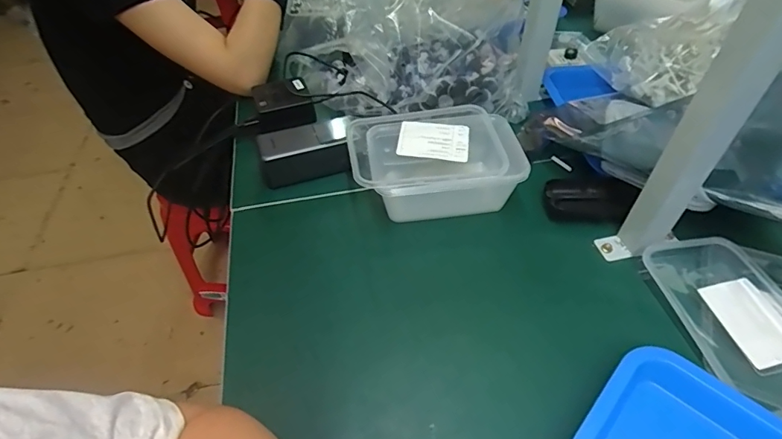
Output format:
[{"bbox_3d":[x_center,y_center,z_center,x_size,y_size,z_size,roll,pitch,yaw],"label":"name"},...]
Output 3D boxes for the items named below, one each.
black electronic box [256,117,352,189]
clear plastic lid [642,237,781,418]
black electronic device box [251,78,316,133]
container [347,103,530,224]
[{"bbox_3d":[-0.108,-0.087,0.560,0.113,0.057,0.049,-14,49,-10],"label":"black electronic box"},{"bbox_3d":[0.333,0.089,0.408,0.118,0.016,0.173,-9,49,-6],"label":"clear plastic lid"},{"bbox_3d":[-0.153,-0.167,0.616,0.077,0.028,0.086,-13,49,-10],"label":"black electronic device box"},{"bbox_3d":[0.048,-0.066,0.513,0.182,0.071,0.127,-6,48,-3],"label":"container"}]

